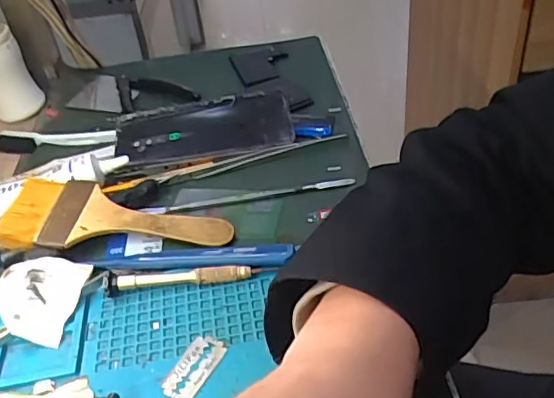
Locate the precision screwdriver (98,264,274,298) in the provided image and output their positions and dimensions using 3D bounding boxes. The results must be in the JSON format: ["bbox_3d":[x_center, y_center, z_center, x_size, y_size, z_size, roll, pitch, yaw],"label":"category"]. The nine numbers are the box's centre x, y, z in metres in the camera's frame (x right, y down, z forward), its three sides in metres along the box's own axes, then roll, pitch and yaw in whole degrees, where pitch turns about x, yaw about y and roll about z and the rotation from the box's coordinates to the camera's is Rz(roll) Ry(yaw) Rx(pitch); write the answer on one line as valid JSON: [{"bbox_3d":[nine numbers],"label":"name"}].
[{"bbox_3d":[-0.057,0.050,0.366,0.110,0.014,0.010,-7,39,0],"label":"precision screwdriver"}]

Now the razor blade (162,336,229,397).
[{"bbox_3d":[-0.047,0.093,0.320,0.023,0.004,0.043,14,43,23],"label":"razor blade"}]

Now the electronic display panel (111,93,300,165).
[{"bbox_3d":[-0.066,-0.062,0.499,0.155,0.019,0.077,-7,39,-1],"label":"electronic display panel"}]

